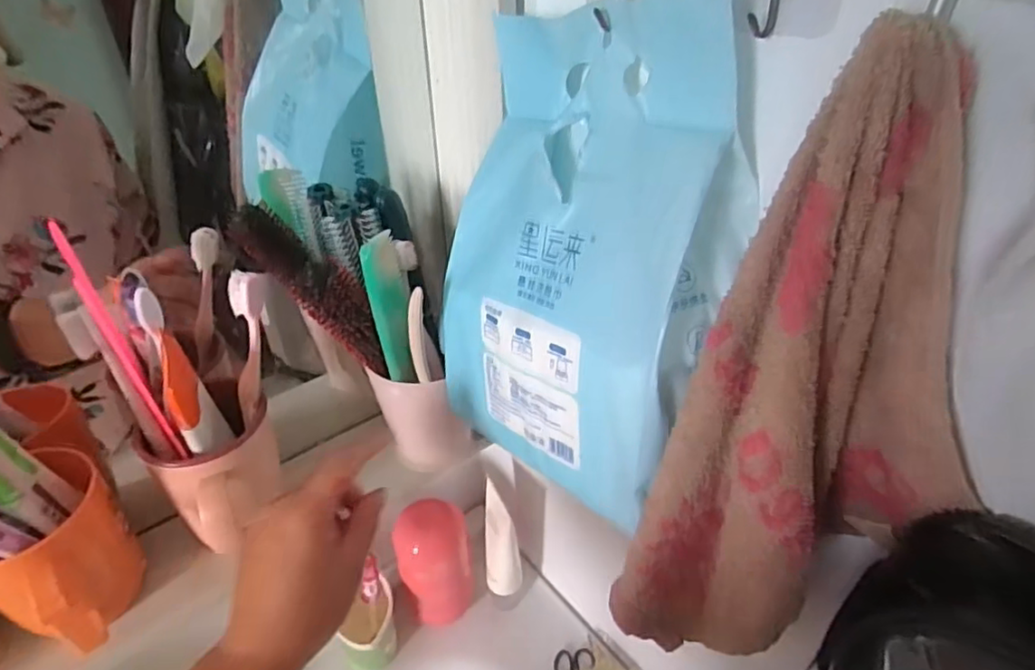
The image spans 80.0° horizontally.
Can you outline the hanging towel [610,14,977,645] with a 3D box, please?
[{"bbox_3d":[0.127,0.046,0.276,0.129,0.306,0.080,-15,38,-20],"label":"hanging towel"}]

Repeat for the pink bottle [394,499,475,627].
[{"bbox_3d":[-0.087,0.239,0.641,0.074,0.155,0.054,-13,37,-16],"label":"pink bottle"}]

